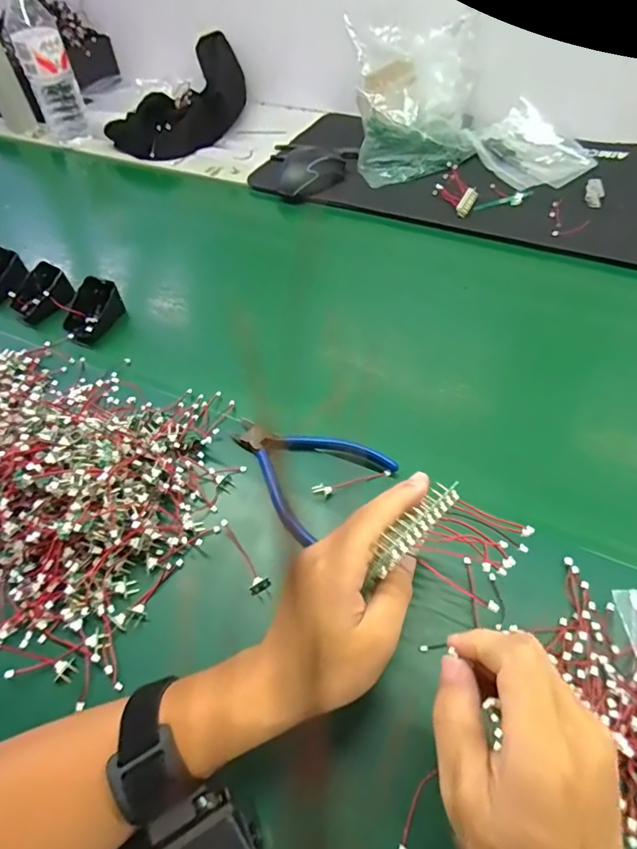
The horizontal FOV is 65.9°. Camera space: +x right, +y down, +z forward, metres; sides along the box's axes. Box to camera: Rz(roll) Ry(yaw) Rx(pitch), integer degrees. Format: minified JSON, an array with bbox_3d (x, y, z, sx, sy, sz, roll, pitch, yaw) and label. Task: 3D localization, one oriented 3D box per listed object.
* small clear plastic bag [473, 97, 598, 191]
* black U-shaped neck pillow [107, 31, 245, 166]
[{"bbox_3d":[0.313,-0.414,0.728,0.139,0.039,0.172,-38,59,-23],"label":"small clear plastic bag"},{"bbox_3d":[-0.217,-0.567,0.852,0.161,0.091,0.283,31,60,24],"label":"black U-shaped neck pillow"}]

